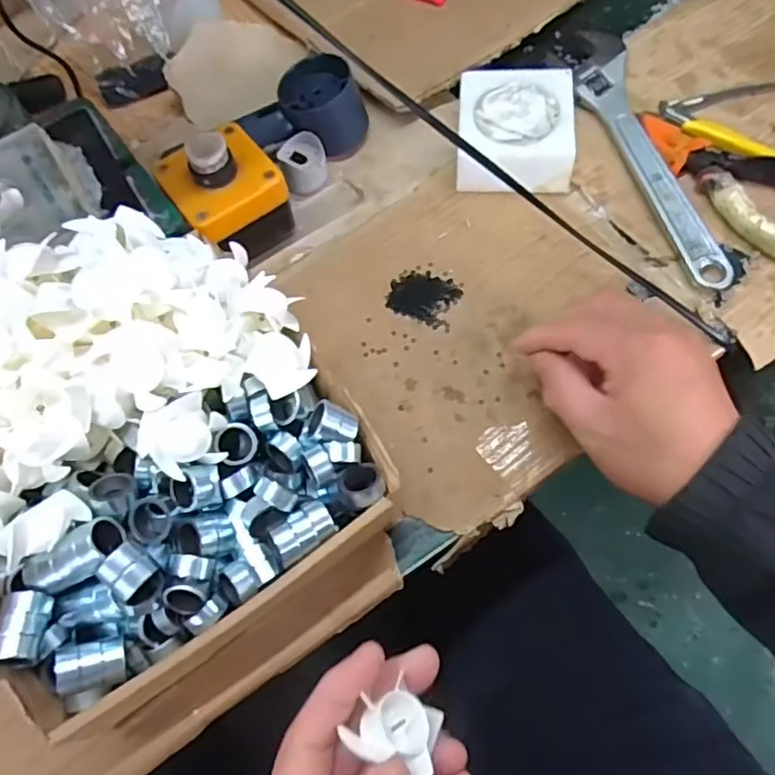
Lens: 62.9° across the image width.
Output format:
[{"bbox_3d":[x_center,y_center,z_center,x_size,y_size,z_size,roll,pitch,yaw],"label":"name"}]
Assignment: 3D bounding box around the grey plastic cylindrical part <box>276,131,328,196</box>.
[{"bbox_3d":[-0.062,-0.165,0.468,0.033,0.022,0.038,-16,71,-4],"label":"grey plastic cylindrical part"}]

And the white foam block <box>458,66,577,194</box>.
[{"bbox_3d":[0.093,-0.187,0.466,0.080,0.034,0.095,0,65,5],"label":"white foam block"}]

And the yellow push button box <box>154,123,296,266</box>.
[{"bbox_3d":[-0.107,-0.129,0.431,0.069,0.081,0.080,-36,70,-11],"label":"yellow push button box"}]

